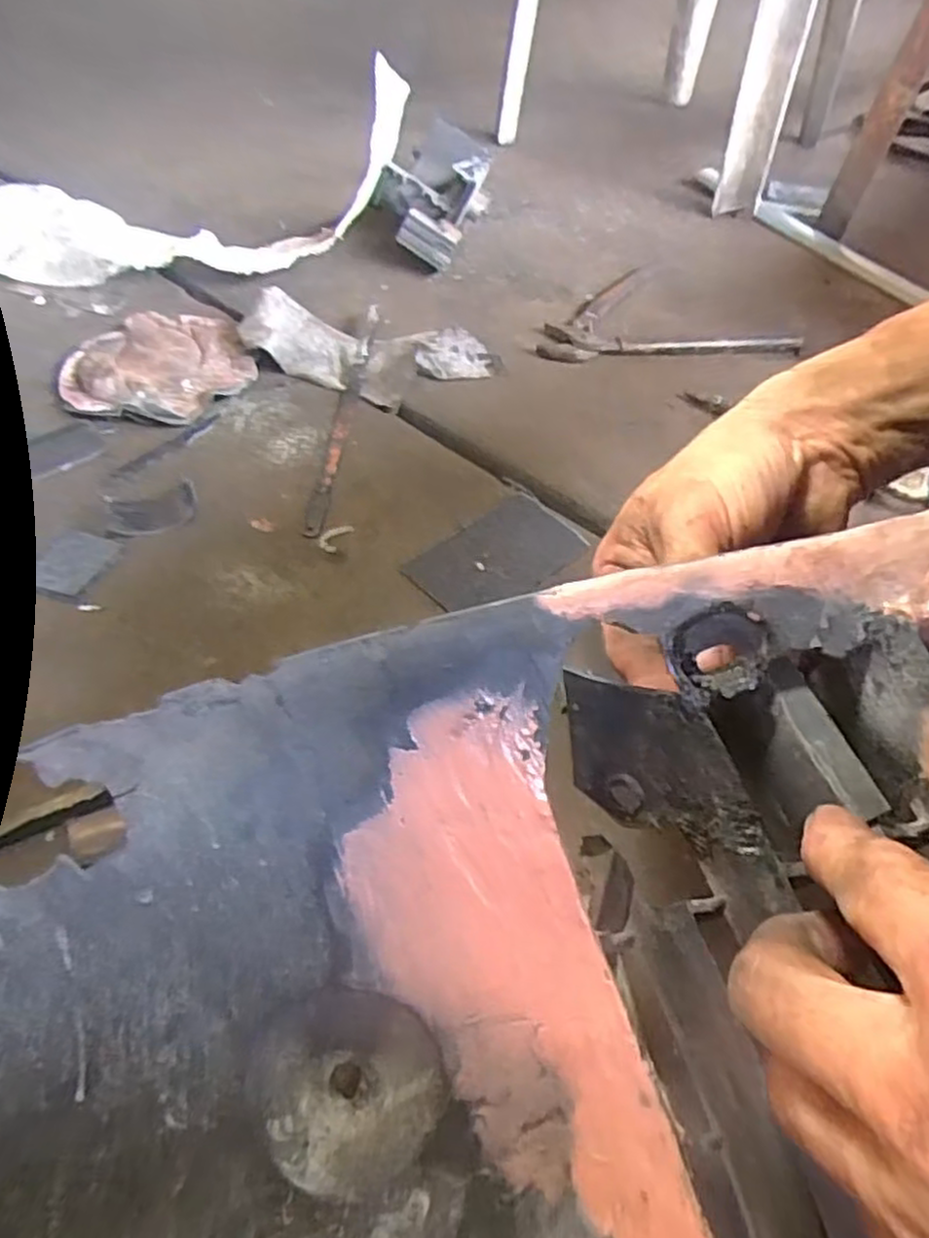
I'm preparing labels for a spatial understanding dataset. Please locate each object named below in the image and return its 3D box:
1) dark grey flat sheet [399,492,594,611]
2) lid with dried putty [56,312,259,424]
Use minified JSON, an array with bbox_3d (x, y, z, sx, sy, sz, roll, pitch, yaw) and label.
[{"bbox_3d":[0.023,-0.042,0.496,0.072,0.006,0.111,37,58,25],"label":"dark grey flat sheet"},{"bbox_3d":[-0.251,-0.207,0.613,0.138,0.020,0.142,30,53,21],"label":"lid with dried putty"}]

